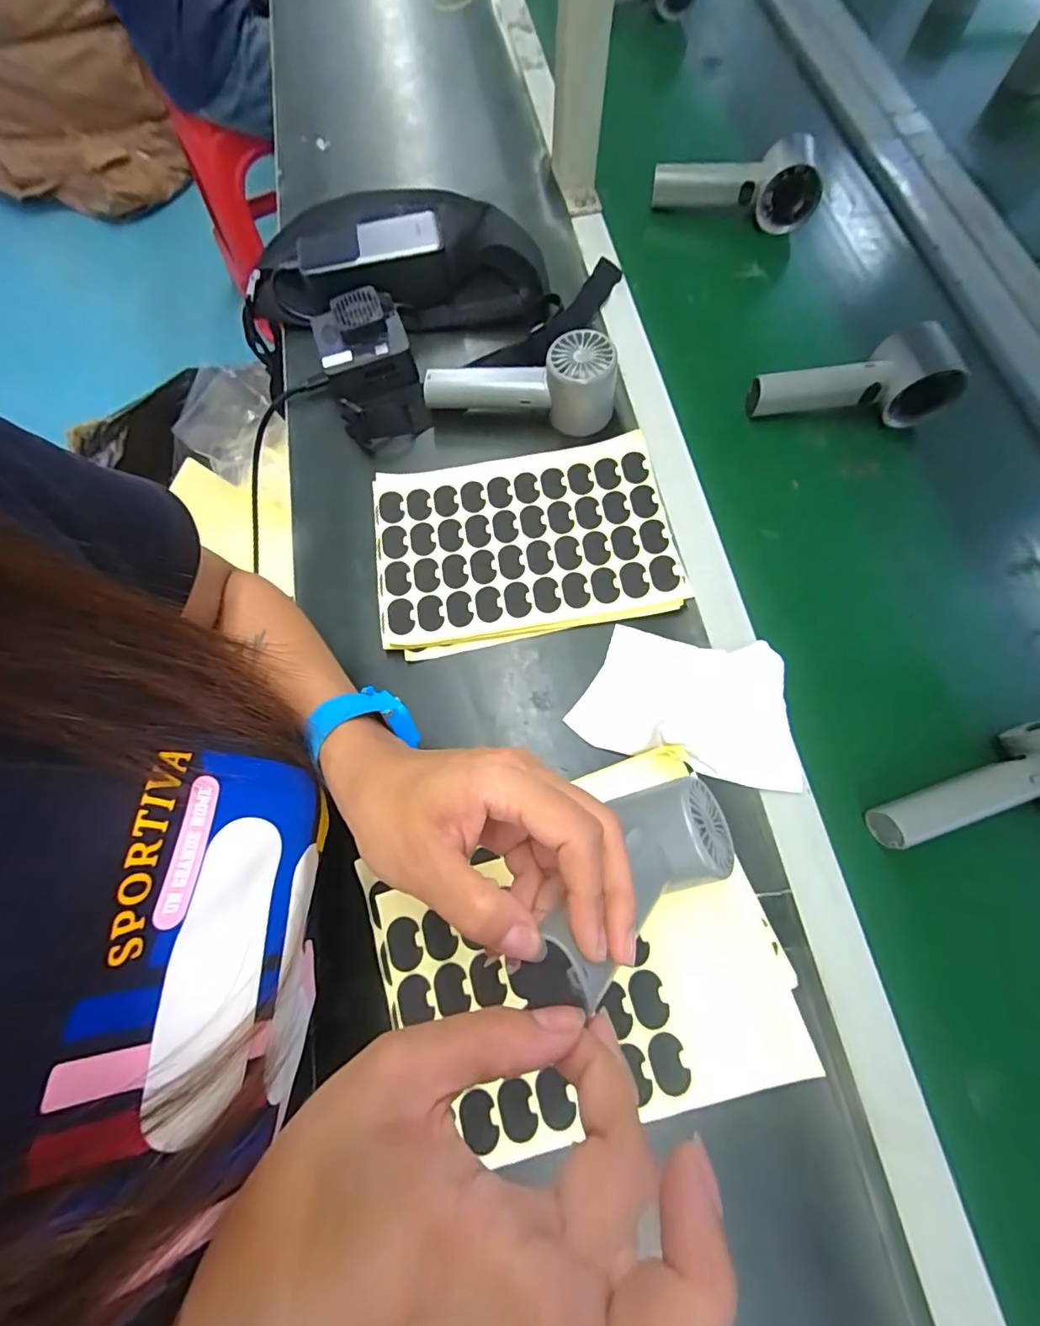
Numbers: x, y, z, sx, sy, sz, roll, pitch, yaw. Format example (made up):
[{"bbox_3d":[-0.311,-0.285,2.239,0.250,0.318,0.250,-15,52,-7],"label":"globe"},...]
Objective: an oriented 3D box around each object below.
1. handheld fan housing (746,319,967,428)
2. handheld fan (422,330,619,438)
[{"bbox_3d":[0.272,-0.225,0.415,0.151,0.055,0.049,-6,71,0],"label":"handheld fan housing"},{"bbox_3d":[-0.001,-0.233,0.425,0.160,0.058,0.044,3,71,3],"label":"handheld fan"}]

